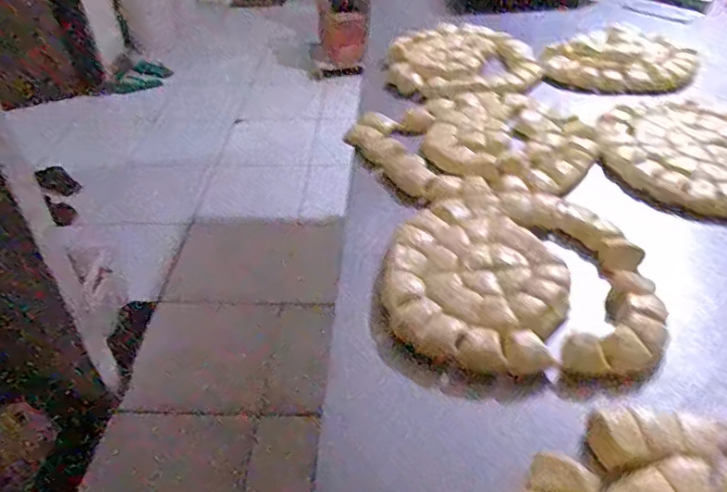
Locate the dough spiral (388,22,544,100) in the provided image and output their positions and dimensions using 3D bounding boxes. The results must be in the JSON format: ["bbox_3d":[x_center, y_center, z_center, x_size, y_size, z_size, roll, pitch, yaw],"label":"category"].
[{"bbox_3d":[0.189,-0.354,1.075,0.268,0.032,0.319,1,41,5],"label":"dough spiral"}]

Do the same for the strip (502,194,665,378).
[{"bbox_3d":[0.253,0.024,0.647,0.124,0.023,0.283,-3,41,-1],"label":"strip"}]

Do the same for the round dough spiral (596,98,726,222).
[{"bbox_3d":[0.492,-0.138,0.841,0.269,0.023,0.287,-1,41,1],"label":"round dough spiral"}]

